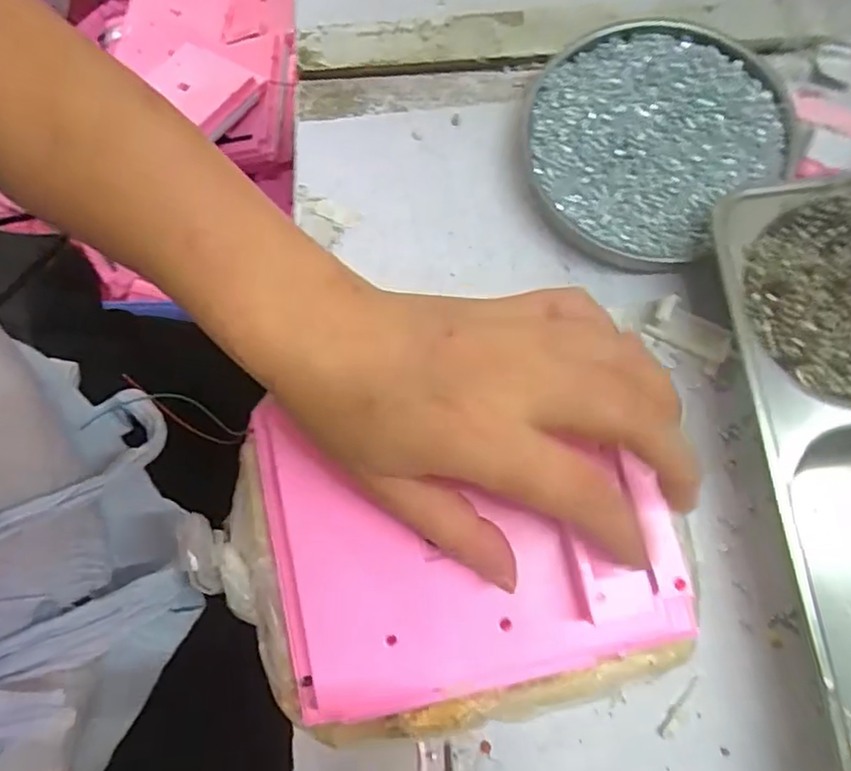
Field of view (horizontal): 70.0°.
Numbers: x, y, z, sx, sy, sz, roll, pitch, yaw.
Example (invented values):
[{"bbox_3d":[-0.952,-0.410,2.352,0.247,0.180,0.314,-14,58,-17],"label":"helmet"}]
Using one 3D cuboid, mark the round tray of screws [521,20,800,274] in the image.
[{"bbox_3d":[0.119,-0.131,0.324,0.136,0.022,0.122,-44,79,-9],"label":"round tray of screws"}]

